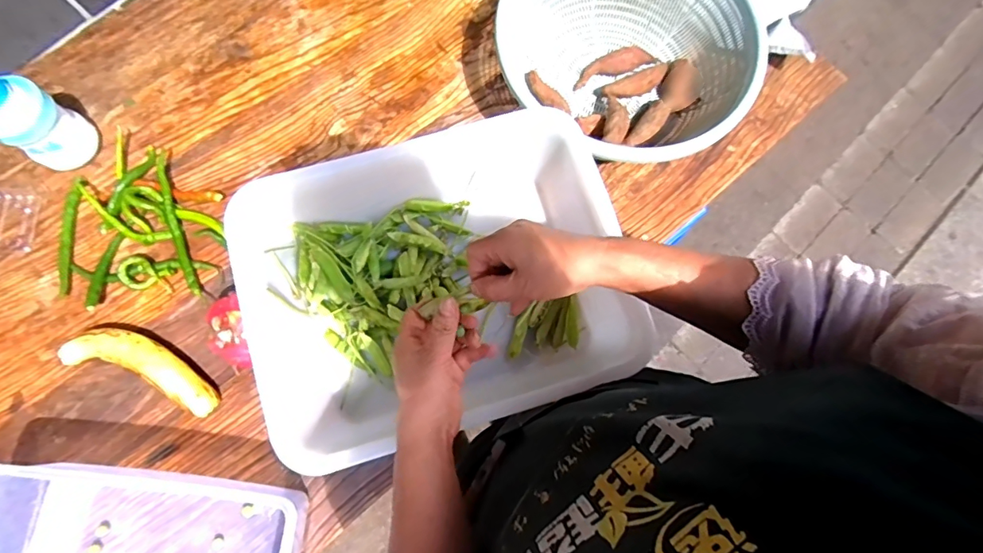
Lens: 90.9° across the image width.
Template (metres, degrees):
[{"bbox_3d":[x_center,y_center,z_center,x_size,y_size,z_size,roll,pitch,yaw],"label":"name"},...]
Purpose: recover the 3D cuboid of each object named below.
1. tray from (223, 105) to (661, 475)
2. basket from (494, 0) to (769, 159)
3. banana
[{"bbox_3d":[-0.063,0.001,0.566,0.397,0.131,0.331,-16,79,-7],"label":"tray"},{"bbox_3d":[0.169,-0.289,0.648,0.325,0.136,0.297,0,77,-1],"label":"basket"},{"bbox_3d":[-0.412,0.107,0.579,0.186,0.038,0.060,22,77,2],"label":"banana"}]

